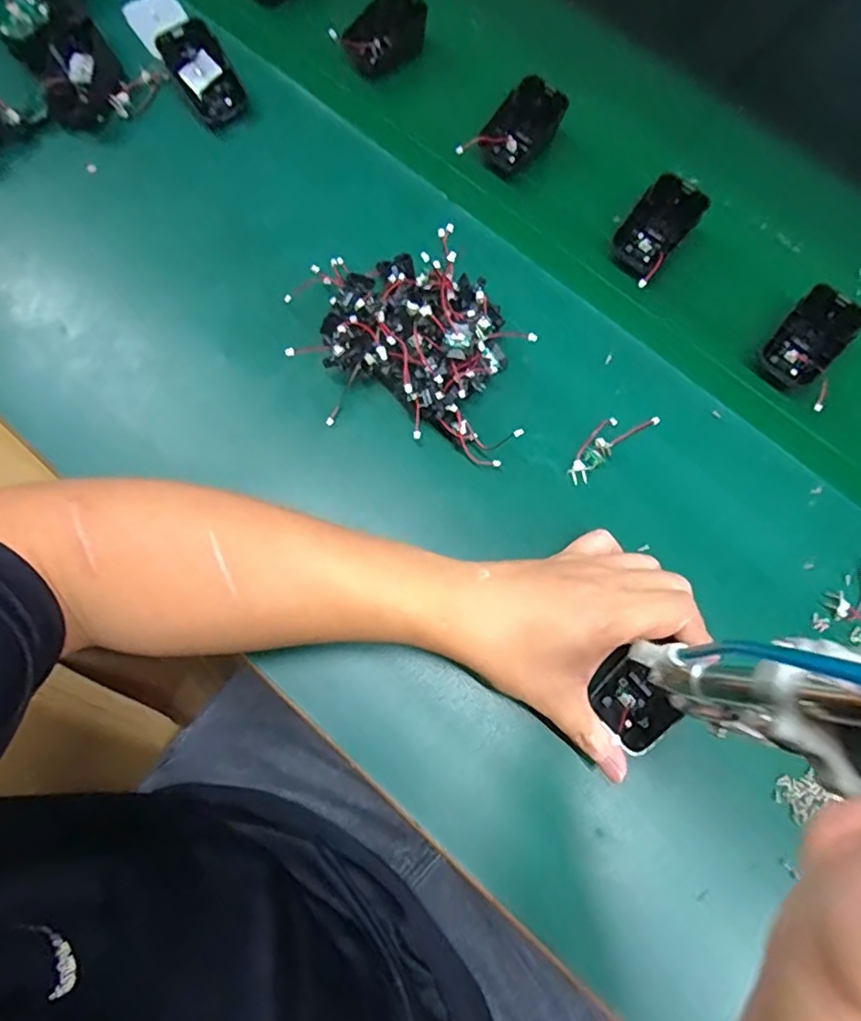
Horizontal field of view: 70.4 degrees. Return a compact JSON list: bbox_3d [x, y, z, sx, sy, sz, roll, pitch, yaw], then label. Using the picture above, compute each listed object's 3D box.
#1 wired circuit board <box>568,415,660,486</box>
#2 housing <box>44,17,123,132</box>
[{"bbox_3d":[0.126,-0.048,0.429,0.076,0.007,0.026,-44,80,-12],"label":"wired circuit board"},{"bbox_3d":[-0.281,-0.347,0.485,0.065,0.041,0.061,-34,79,-10],"label":"housing"}]

